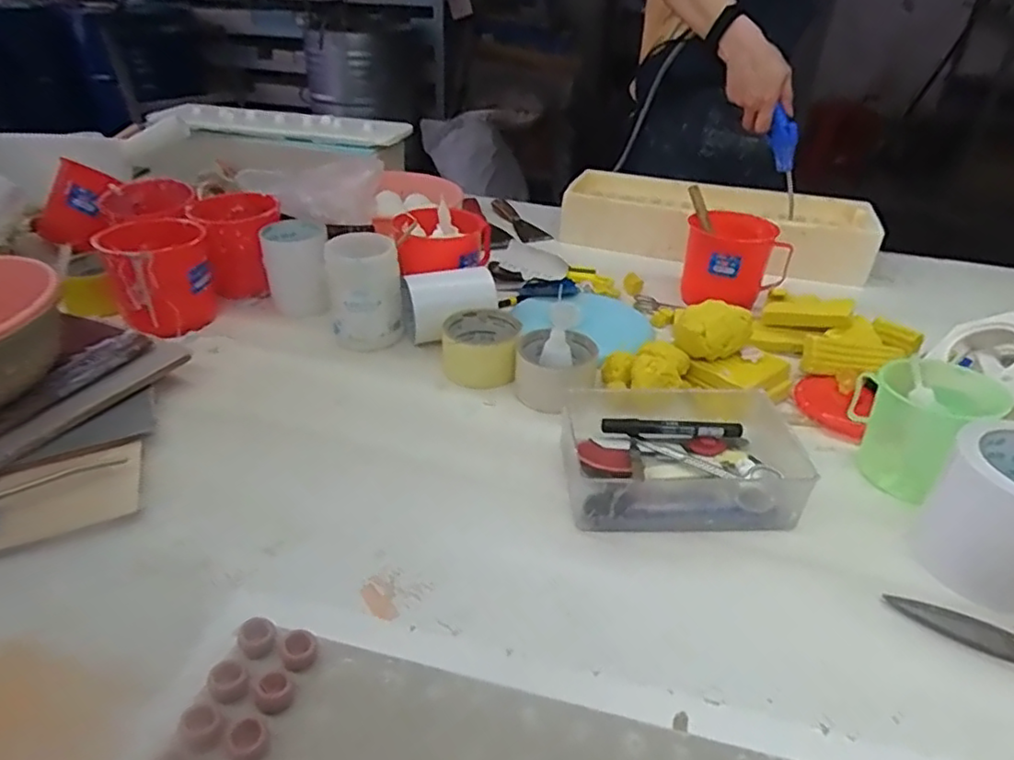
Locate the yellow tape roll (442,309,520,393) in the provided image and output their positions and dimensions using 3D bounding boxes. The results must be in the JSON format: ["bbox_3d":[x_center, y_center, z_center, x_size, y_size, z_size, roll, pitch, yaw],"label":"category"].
[{"bbox_3d":[-0.029,-0.037,0.734,0.088,0.049,0.089,2,34,1],"label":"yellow tape roll"}]

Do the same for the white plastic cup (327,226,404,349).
[{"bbox_3d":[-0.168,-0.105,0.762,0.083,0.126,0.075,-8,35,-13],"label":"white plastic cup"}]

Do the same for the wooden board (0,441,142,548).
[{"bbox_3d":[-0.378,0.097,0.541,0.128,0.020,0.077,-17,38,-21],"label":"wooden board"}]

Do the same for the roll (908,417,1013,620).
[{"bbox_3d":[0.380,0.101,0.484,0.104,0.090,0.104,-28,43,-35],"label":"roll"}]

